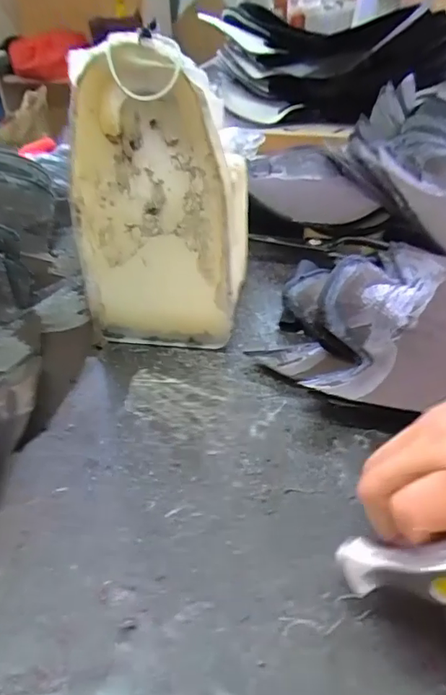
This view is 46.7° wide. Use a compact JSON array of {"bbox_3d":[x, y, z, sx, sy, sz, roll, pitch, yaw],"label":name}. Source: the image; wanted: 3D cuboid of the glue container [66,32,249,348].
[{"bbox_3d":[-0.042,-0.115,0.393,0.121,0.207,0.104,3,37,6],"label":"glue container"}]

